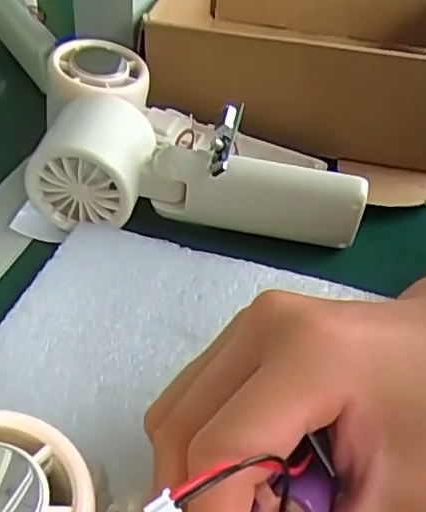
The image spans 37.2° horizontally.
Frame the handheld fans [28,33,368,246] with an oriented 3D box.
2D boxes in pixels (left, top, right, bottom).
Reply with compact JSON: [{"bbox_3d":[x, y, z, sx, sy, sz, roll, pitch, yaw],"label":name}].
[{"bbox_3d":[-0.010,-0.066,0.343,0.162,0.053,0.105,3,41,-1],"label":"handheld fans"}]

